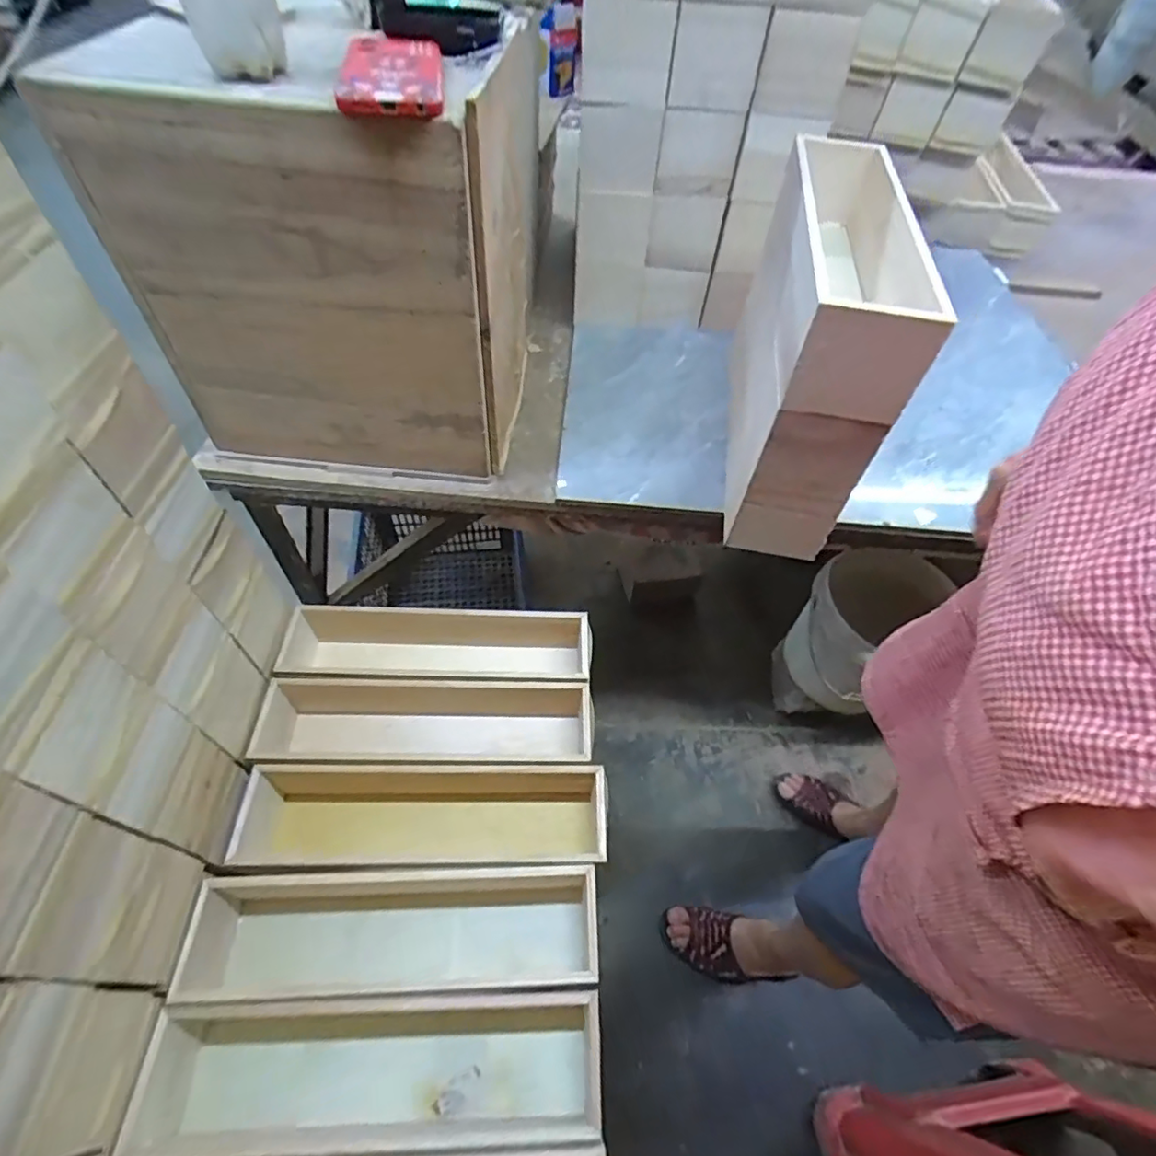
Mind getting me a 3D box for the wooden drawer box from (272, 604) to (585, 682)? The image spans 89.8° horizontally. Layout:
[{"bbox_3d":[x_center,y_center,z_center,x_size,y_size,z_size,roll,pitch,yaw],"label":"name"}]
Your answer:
[{"bbox_3d":[-0.184,0.109,0.807,0.408,0.114,0.104,1,54,-3],"label":"wooden drawer box"}]

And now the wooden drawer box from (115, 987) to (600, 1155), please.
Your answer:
[{"bbox_3d":[-0.186,0.455,0.540,0.401,0.098,0.104,-1,54,-4],"label":"wooden drawer box"}]

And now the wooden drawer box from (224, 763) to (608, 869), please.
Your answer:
[{"bbox_3d":[-0.167,0.280,0.670,0.391,0.098,0.110,0,54,-4],"label":"wooden drawer box"}]

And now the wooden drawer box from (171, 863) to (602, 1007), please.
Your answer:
[{"bbox_3d":[-0.177,0.366,0.604,0.385,0.111,0.107,0,54,-4],"label":"wooden drawer box"}]

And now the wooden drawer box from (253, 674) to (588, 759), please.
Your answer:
[{"bbox_3d":[-0.180,0.196,0.744,0.408,0.089,0.106,0,54,-4],"label":"wooden drawer box"}]

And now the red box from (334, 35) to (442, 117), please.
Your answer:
[{"bbox_3d":[-0.150,-0.409,0.470,0.076,0.018,0.154,-6,55,-8],"label":"red box"}]

